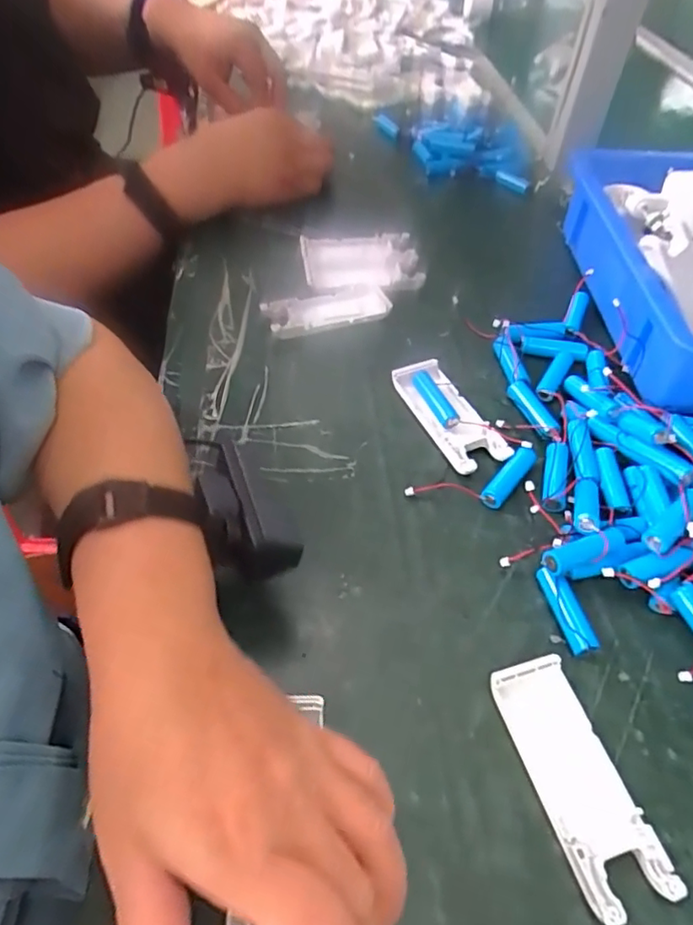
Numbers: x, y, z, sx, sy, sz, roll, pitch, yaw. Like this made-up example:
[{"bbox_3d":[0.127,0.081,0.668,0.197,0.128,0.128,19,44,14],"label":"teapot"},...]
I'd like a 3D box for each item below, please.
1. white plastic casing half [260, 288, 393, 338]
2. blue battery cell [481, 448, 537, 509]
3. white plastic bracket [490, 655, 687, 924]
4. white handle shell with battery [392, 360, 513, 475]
[{"bbox_3d":[-0.017,-0.133,0.491,0.105,0.011,0.044,-16,53,-14],"label":"white plastic casing half"},{"bbox_3d":[0.106,0.010,0.379,0.014,0.015,0.049,35,58,24],"label":"blue battery cell"},{"bbox_3d":[0.107,0.147,0.272,0.039,0.011,0.105,-13,52,-12],"label":"white plastic bracket"},{"bbox_3d":[0.072,-0.034,0.415,0.040,0.015,0.101,-20,54,-17],"label":"white handle shell with battery"}]

